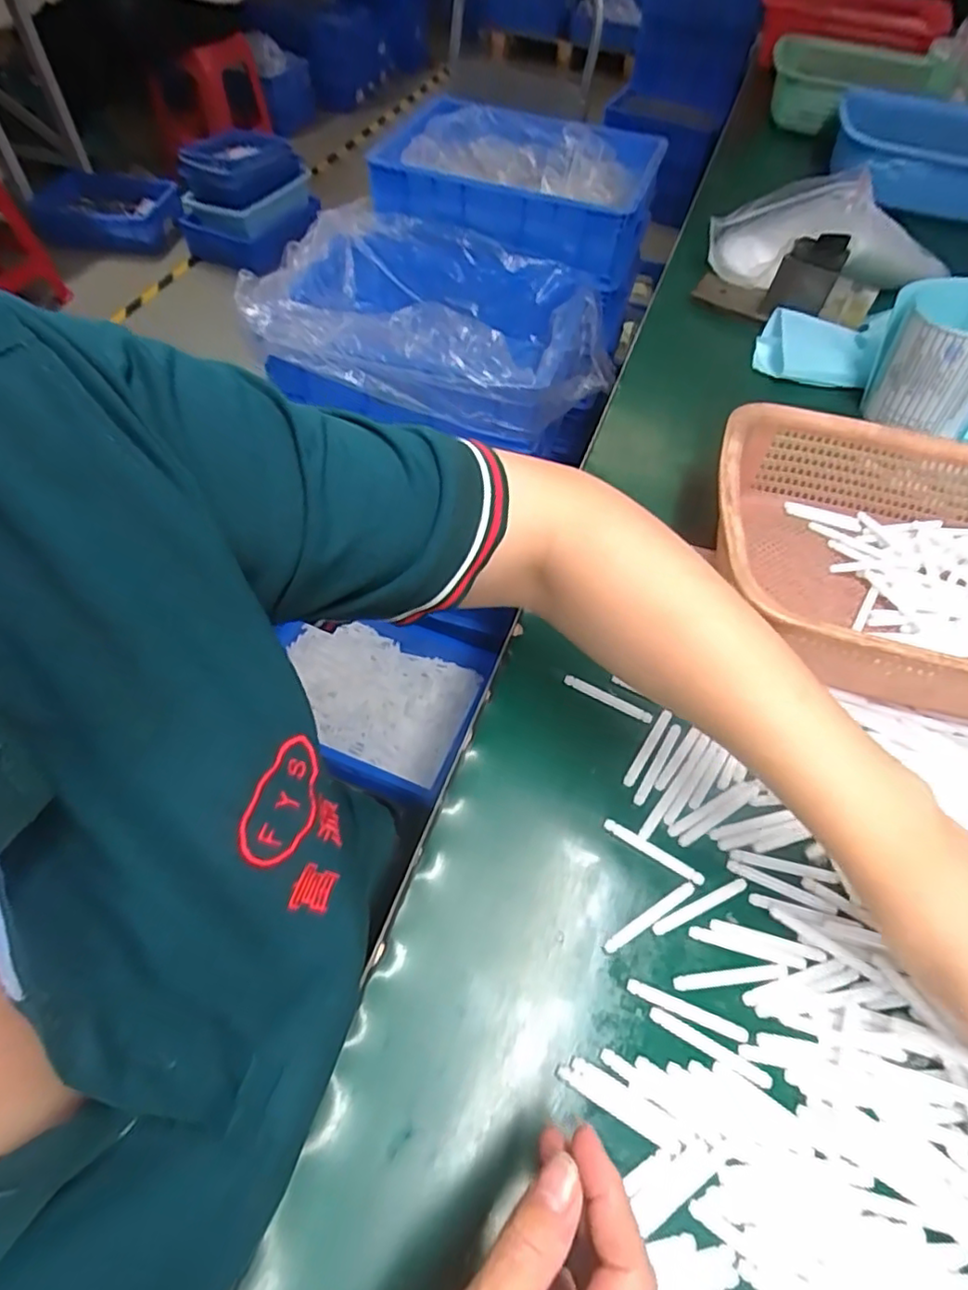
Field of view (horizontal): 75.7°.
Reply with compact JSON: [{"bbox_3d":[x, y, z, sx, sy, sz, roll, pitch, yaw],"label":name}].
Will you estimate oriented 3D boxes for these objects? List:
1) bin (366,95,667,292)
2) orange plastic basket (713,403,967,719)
[{"bbox_3d":[0.053,-0.683,0.925,0.378,0.106,0.275,17,57,9],"label":"bin"},{"bbox_3d":[0.291,-0.050,0.414,0.287,0.083,0.211,11,57,6],"label":"orange plastic basket"}]

